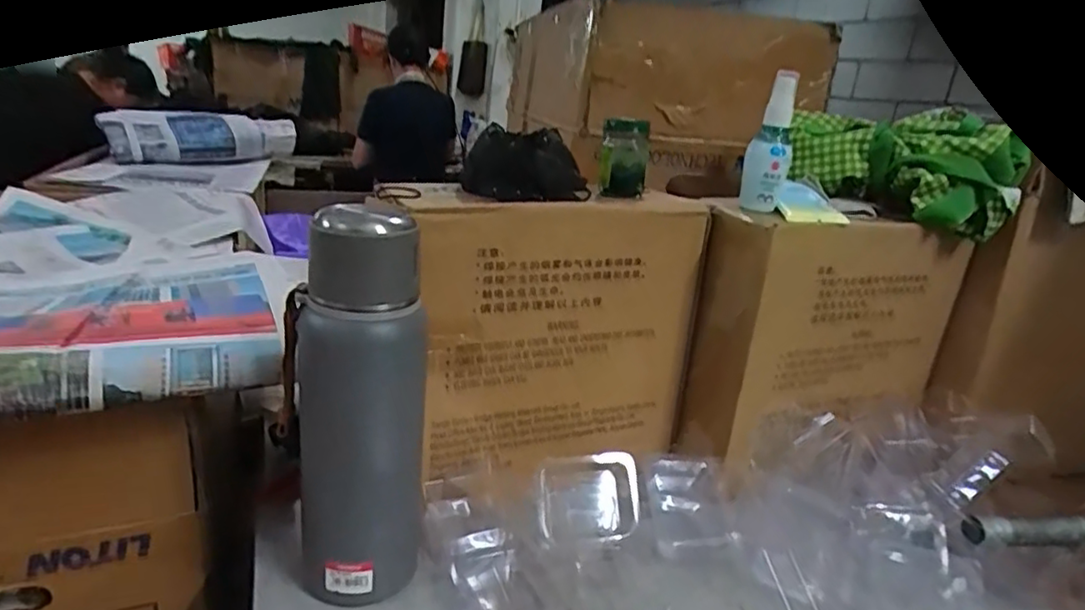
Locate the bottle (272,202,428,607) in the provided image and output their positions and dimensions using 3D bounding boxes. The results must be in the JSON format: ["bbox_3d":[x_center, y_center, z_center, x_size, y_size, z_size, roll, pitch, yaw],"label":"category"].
[{"bbox_3d":[-0.131,0.067,0.445,0.093,0.276,0.097,0,21,-19],"label":"bottle"}]

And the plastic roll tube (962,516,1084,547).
[{"bbox_3d":[0.443,0.183,0.526,0.205,0.019,0.024,2,19,-13],"label":"plastic roll tube"}]

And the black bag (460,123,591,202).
[{"bbox_3d":[-0.014,-0.118,0.534,0.102,0.053,0.081,5,19,-5],"label":"black bag"}]

